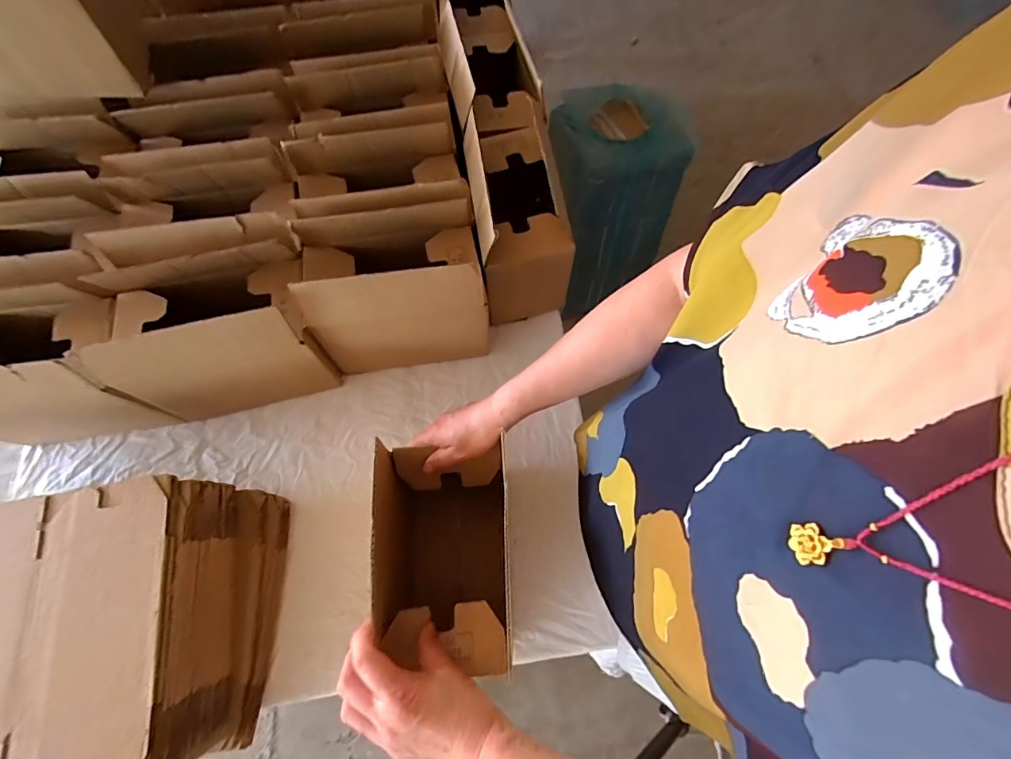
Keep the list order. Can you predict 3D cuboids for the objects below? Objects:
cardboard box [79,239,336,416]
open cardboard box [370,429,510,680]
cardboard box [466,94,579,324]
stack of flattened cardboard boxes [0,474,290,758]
[{"bbox_3d":[-0.376,-0.059,0.604,0.232,0.208,0.127,-13,71,-6],"label":"cardboard box"},{"bbox_3d":[-0.069,0.193,0.512,0.133,0.218,0.217,-4,70,-3],"label":"open cardboard box"},{"bbox_3d":[0.014,-0.251,0.689,0.130,0.200,0.251,-9,70,-5],"label":"cardboard box"},{"bbox_3d":[-0.483,0.280,0.491,0.394,0.171,0.290,-9,70,-5],"label":"stack of flattened cardboard boxes"}]

